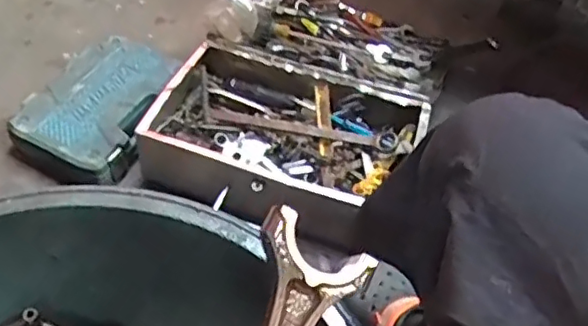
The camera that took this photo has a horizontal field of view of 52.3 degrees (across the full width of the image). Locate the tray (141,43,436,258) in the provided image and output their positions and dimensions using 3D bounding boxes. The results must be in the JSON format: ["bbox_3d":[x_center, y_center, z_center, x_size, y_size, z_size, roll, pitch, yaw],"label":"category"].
[{"bbox_3d":[-0.024,-0.030,0.953,0.414,0.108,0.289,17,53,11],"label":"tray"}]

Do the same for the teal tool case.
[{"bbox_3d":[-0.327,-0.092,1.028,0.200,0.071,0.289,18,53,12],"label":"teal tool case"}]

